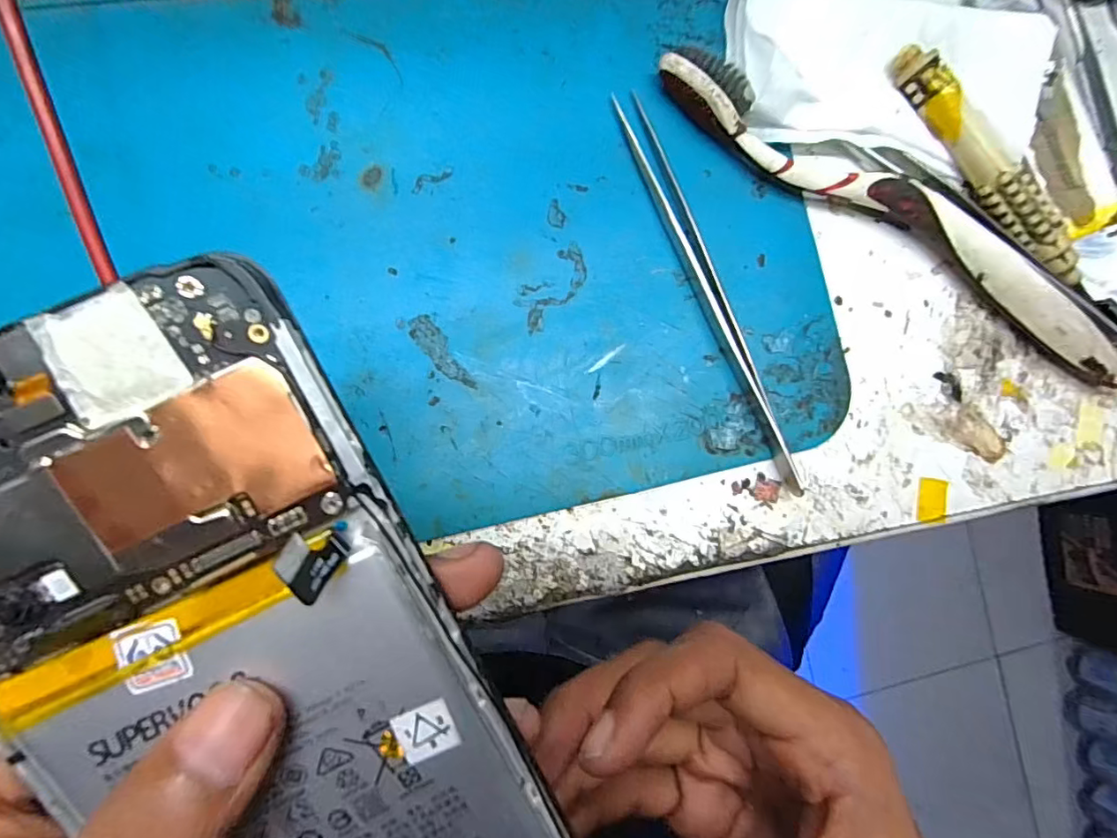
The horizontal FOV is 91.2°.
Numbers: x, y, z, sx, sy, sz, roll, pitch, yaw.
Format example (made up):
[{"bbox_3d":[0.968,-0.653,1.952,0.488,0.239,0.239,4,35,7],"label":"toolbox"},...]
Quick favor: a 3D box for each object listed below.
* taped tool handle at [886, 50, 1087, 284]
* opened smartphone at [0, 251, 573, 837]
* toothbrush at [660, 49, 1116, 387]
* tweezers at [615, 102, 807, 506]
[{"bbox_3d":[0.139,-0.081,0.176,0.013,0.008,0.090,-35,91,-8],"label":"taped tool handle"},{"bbox_3d":[-0.048,0.054,0.090,0.069,0.013,0.146,-26,102,-8],"label":"opened smartphone"},{"bbox_3d":[0.107,-0.063,0.172,0.172,0.014,0.021,29,83,-5],"label":"toothbrush"},{"bbox_3d":[0.047,-0.039,0.165,0.009,0.008,0.129,-22,90,-8],"label":"tweezers"}]

